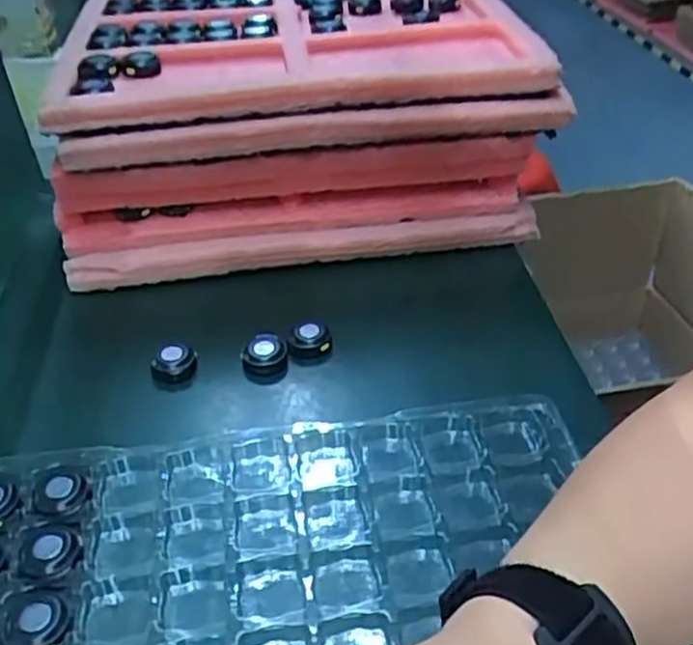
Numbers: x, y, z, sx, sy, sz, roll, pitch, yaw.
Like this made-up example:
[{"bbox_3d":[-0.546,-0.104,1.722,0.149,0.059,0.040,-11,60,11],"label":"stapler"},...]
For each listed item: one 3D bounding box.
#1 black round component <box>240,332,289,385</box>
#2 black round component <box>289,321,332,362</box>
[{"bbox_3d":[-0.054,0.023,0.485,0.029,0.016,0.032,-6,38,-1],"label":"black round component"},{"bbox_3d":[-0.024,0.014,0.496,0.028,0.017,0.025,-4,38,2],"label":"black round component"}]

